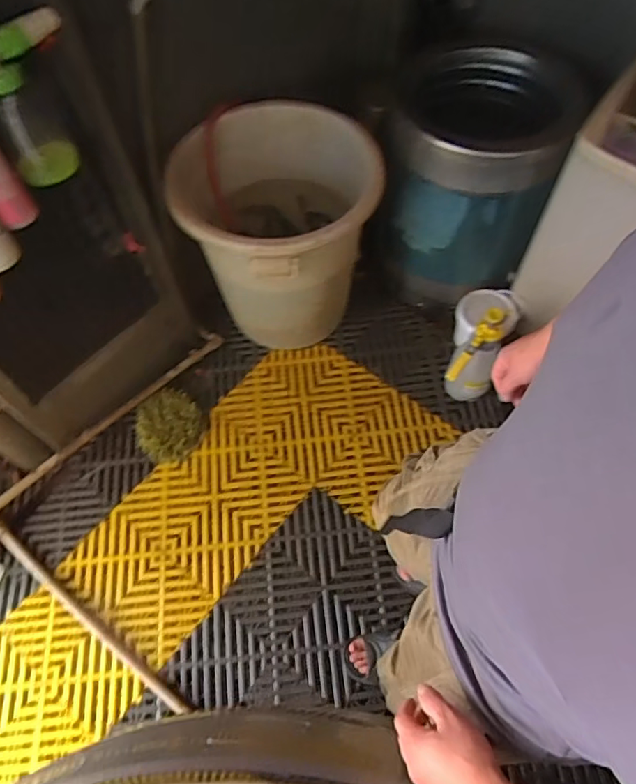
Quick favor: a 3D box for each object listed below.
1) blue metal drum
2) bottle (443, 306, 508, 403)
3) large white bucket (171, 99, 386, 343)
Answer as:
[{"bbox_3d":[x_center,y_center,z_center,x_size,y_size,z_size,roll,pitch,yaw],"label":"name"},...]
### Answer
[{"bbox_3d":[0.402,-0.649,1.623,0.472,0.549,0.521,11,62,7],"label":"blue metal drum"},{"bbox_3d":[0.432,-0.059,1.507,0.103,0.345,0.165,34,67,18],"label":"bottle"},{"bbox_3d":[-0.111,-0.453,1.611,0.471,0.539,0.534,-18,62,-8],"label":"large white bucket"}]

